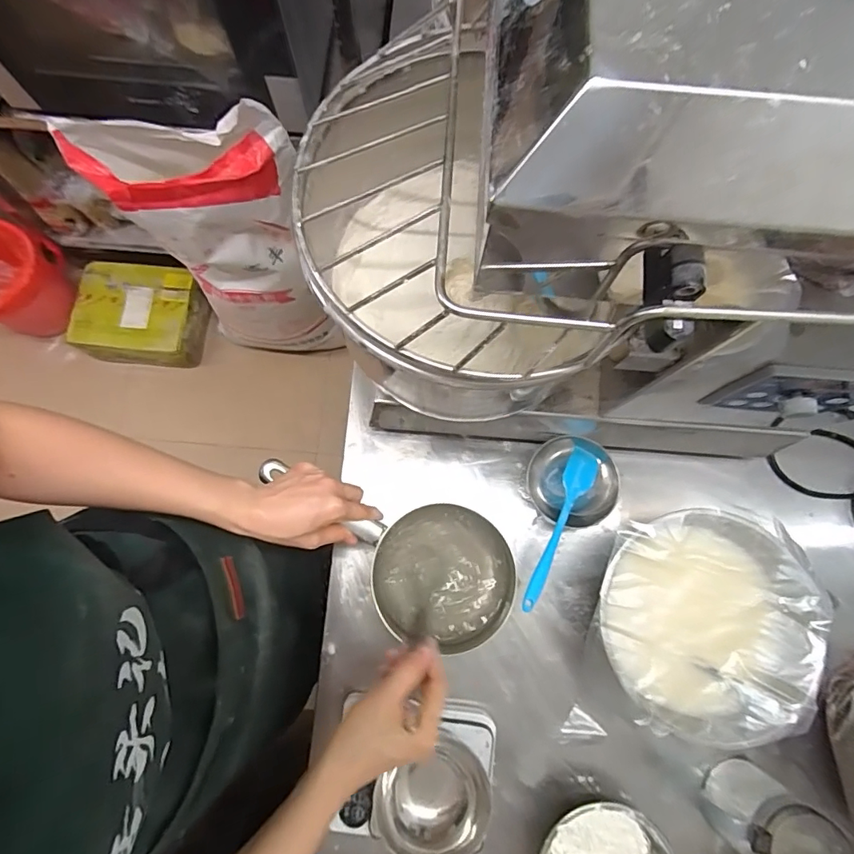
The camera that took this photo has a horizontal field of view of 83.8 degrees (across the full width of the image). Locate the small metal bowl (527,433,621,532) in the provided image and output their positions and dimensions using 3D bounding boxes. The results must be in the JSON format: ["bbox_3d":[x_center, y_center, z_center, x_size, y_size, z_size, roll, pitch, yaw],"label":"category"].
[{"bbox_3d":[0.179,0.072,0.601,0.102,0.062,0.108,0,78,-1],"label":"small metal bowl"}]

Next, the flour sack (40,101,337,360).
[{"bbox_3d":[-0.437,-0.393,1.113,0.405,0.672,0.200,9,78,1],"label":"flour sack"}]

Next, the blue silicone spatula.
[{"bbox_3d":[0.162,0.121,0.563,0.040,0.038,0.201,23,78,4],"label":"blue silicone spatula"}]

